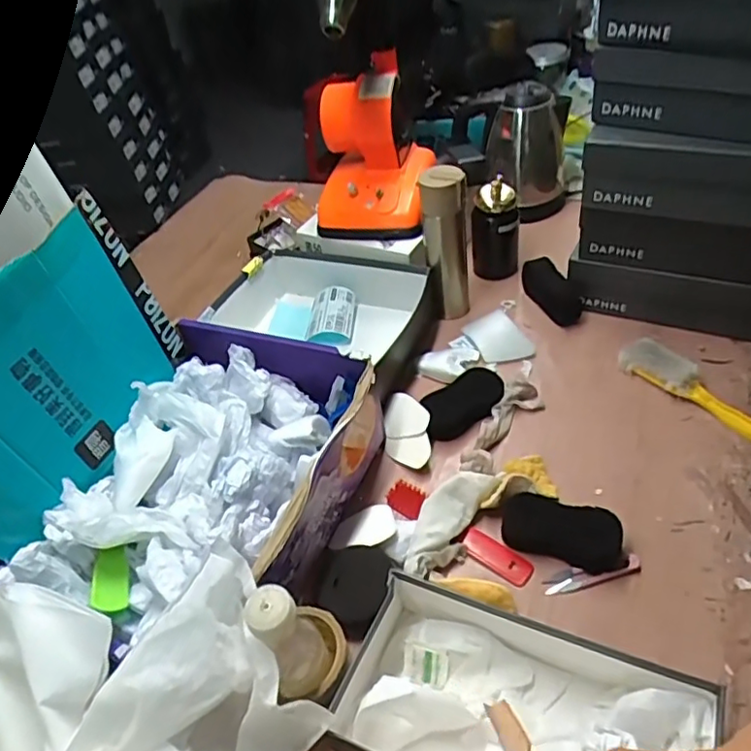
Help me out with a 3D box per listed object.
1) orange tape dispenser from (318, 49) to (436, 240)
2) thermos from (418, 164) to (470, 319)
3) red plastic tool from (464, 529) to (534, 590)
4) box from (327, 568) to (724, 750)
[{"bbox_3d":[-0.011,-0.337,0.939,0.183,0.208,0.161,-2,45,10],"label":"orange tape dispenser"},{"bbox_3d":[0.106,-0.198,0.923,0.075,0.235,0.054,1,46,7],"label":"thermos"},{"bbox_3d":[0.136,0.205,0.682,0.083,0.008,0.032,26,55,33],"label":"red plastic tool"},{"bbox_3d":[0.116,0.294,0.527,0.296,0.080,0.157,12,48,23],"label":"box"}]

